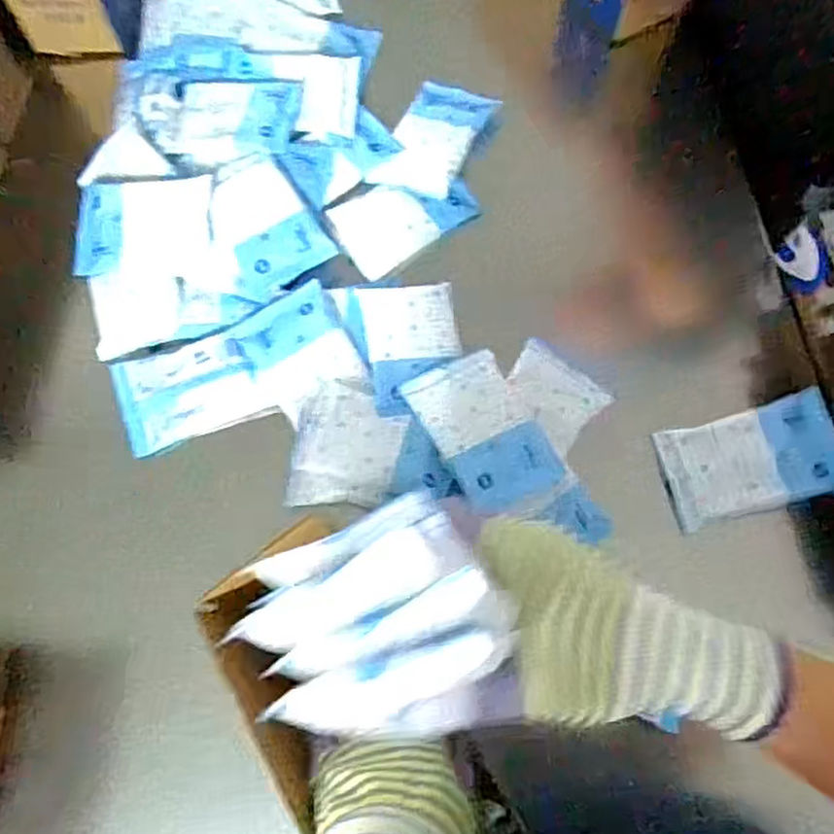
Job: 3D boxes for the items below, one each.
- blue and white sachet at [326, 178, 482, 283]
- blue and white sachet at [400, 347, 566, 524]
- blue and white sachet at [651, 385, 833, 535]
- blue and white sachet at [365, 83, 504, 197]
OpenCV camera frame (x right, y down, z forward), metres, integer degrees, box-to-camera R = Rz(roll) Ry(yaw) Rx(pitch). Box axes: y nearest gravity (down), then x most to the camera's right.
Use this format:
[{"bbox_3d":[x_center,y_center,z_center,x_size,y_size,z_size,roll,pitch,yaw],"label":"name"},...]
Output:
[{"bbox_3d":[-0.016,-0.193,0.682,0.125,0.011,0.082,-36,76,-9],"label":"blue and white sachet"},{"bbox_3d":[0.054,0.008,0.580,0.082,0.023,0.137,-25,64,-11],"label":"blue and white sachet"},{"bbox_3d":[0.269,0.035,0.576,0.133,0.013,0.083,-17,72,13],"label":"blue and white sachet"},{"bbox_3d":[0.015,-0.272,0.698,0.078,0.008,0.130,25,75,8],"label":"blue and white sachet"}]

